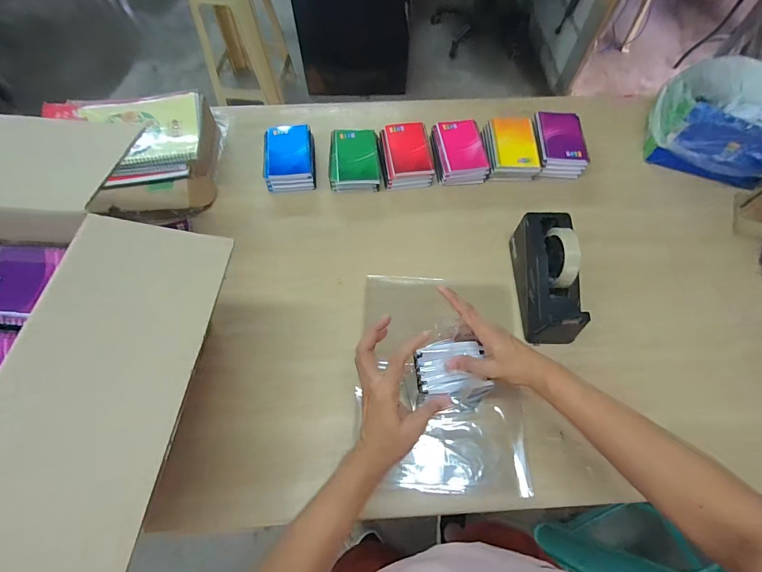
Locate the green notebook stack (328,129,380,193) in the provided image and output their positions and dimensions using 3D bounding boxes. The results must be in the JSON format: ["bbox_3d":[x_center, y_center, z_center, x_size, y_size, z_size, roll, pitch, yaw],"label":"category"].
[{"bbox_3d":[-0.053,-0.254,0.739,0.102,0.043,0.134,-3,65,-1],"label":"green notebook stack"}]

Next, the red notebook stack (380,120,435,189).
[{"bbox_3d":[0.051,-0.267,0.738,0.100,0.036,0.134,-5,65,-2],"label":"red notebook stack"}]

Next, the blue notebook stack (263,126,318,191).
[{"bbox_3d":[-0.186,-0.259,0.745,0.099,0.048,0.143,-5,65,-2],"label":"blue notebook stack"}]

